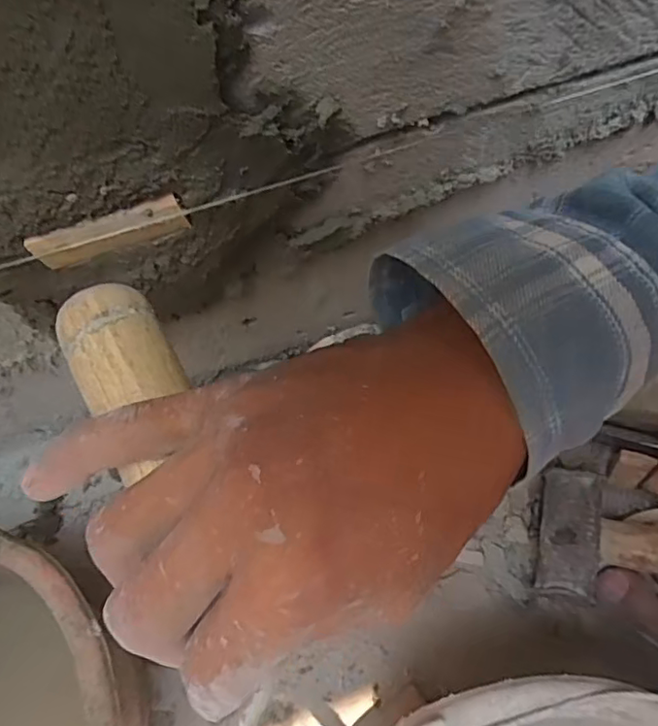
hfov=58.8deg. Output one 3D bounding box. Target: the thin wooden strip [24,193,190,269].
[{"bbox_3d":[-0.088,-0.052,0.236,0.060,0.021,0.004,-18,70,-4],"label":"thin wooden strip"}]

